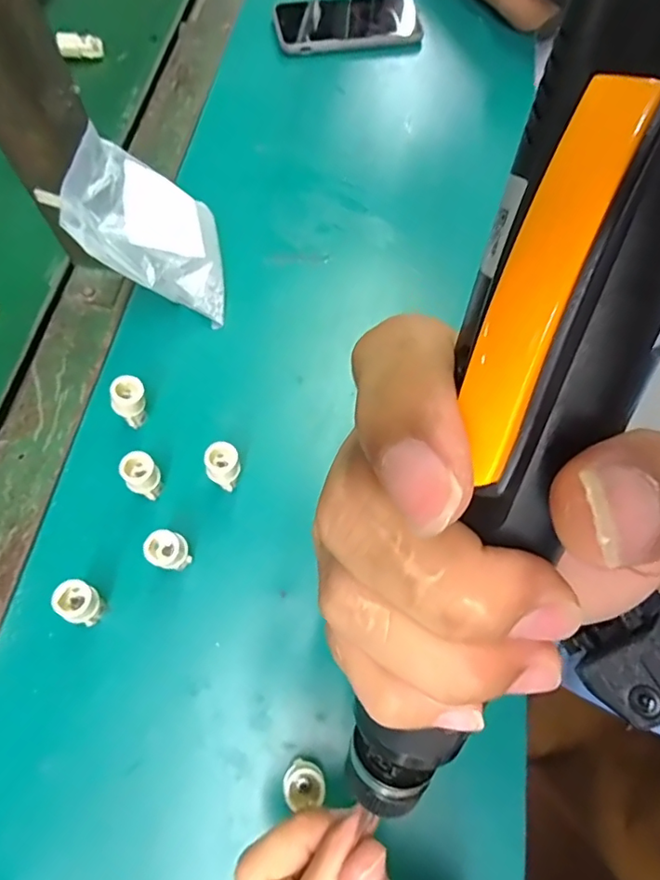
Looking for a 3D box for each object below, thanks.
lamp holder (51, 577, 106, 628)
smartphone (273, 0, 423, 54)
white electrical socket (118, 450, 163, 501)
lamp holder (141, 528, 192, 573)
[{"bbox_3d":[-0.139,0.091,0.307,0.019,0.036,0.019,1,66,-1],"label":"lamp holder"},{"bbox_3d":[0.017,-0.430,0.559,0.145,0.015,0.081,-12,67,-7],"label":"smartphone"},{"bbox_3d":[-0.115,0.023,0.339,0.020,0.037,0.020,1,66,-1],"label":"white electrical socket"},{"bbox_3d":[-0.093,0.067,0.321,0.021,0.039,0.020,1,66,-1],"label":"lamp holder"}]

